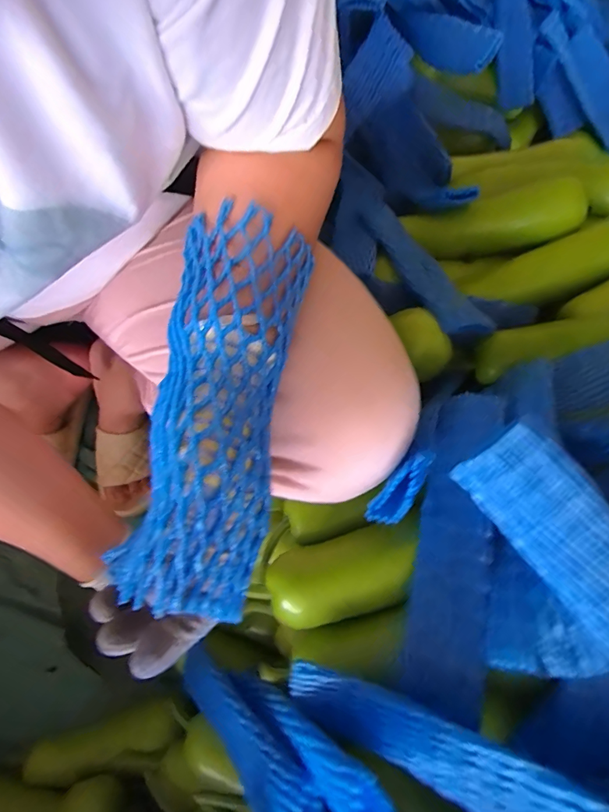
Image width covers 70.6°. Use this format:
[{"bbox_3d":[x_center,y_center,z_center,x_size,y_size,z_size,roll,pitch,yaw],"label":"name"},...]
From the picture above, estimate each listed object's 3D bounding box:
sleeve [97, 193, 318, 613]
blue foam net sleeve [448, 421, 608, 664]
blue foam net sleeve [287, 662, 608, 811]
[{"bbox_3d":[-0.051,-0.007,0.240,0.081,0.061,0.215,5,68,0],"label":"sleeve"},{"bbox_3d":[0.176,0.109,0.224,0.054,0.021,0.228,-36,77,-11],"label":"blue foam net sleeve"},{"bbox_3d":[0.095,0.201,0.227,0.237,0.035,0.044,6,70,36],"label":"blue foam net sleeve"}]

